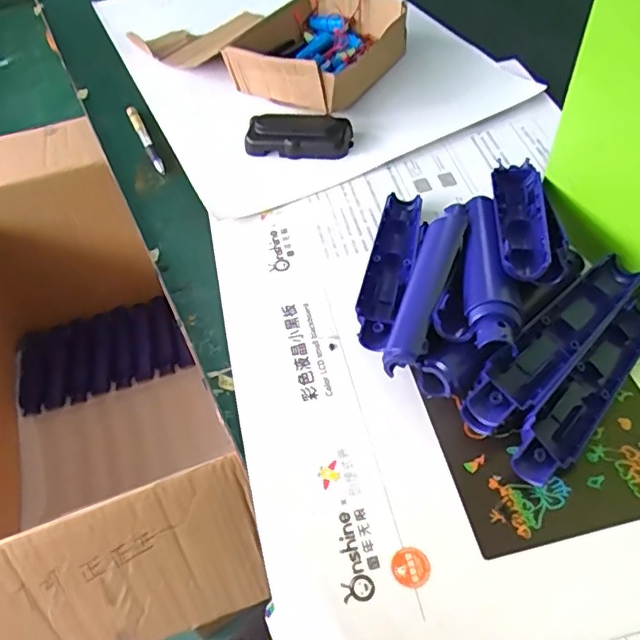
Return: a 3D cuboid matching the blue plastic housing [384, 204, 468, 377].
[{"bbox_3d":[0.082,-0.033,0.439,0.028,0.016,0.171,13,55,16],"label":"blue plastic housing"}]

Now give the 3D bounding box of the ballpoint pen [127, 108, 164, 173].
[{"bbox_3d":[-0.188,-0.197,0.635,0.013,0.013,0.118,-23,53,-13],"label":"ballpoint pen"}]

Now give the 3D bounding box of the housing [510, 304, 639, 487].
[{"bbox_3d":[0.183,0.046,0.397,0.169,0.026,0.032,-39,58,-24],"label":"housing"}]

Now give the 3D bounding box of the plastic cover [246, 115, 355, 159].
[{"bbox_3d":[-0.021,-0.190,0.609,0.104,0.026,0.047,5,52,10],"label":"plastic cover"}]

